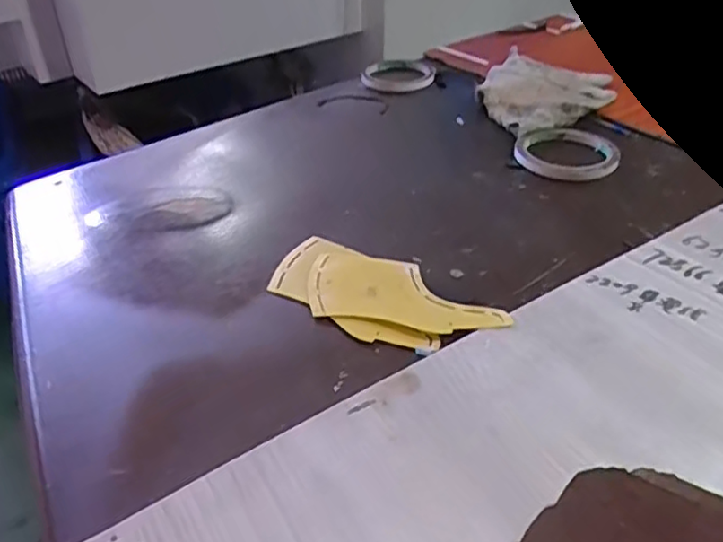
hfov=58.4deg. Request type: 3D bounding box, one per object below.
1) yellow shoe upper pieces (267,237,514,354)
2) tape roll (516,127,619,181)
[{"bbox_3d":[0.011,0.017,0.445,0.166,0.006,0.076,22,42,29],"label":"yellow shoe upper pieces"},{"bbox_3d":[0.195,-0.116,0.617,0.093,0.011,0.105,8,37,13],"label":"tape roll"}]

